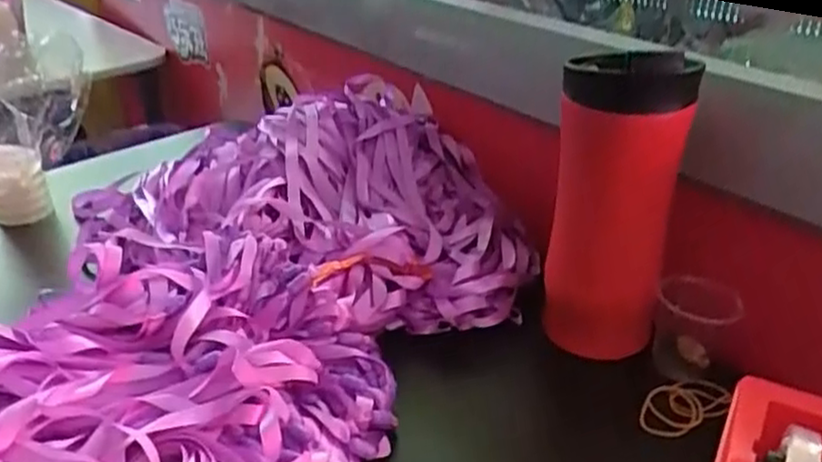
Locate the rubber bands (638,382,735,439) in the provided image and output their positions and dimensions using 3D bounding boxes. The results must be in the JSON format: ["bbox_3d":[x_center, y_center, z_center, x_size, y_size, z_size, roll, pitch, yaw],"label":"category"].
[{"bbox_3d":[0.164,0.105,0.428,0.064,0.009,0.034,-16,33,-23],"label":"rubber bands"}]

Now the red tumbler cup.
[{"bbox_3d":[0.122,-0.013,0.435,0.078,0.190,0.061,8,32,16],"label":"red tumbler cup"}]

